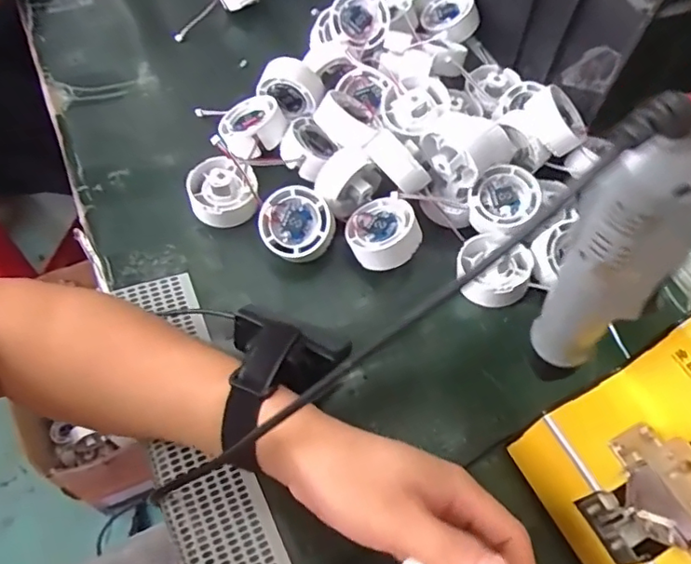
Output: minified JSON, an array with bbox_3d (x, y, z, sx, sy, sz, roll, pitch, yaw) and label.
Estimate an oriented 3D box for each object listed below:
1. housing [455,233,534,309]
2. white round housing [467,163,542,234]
[{"bbox_3d":[0.110,-0.007,0.435,0.052,0.027,0.053,2,60,-3],"label":"housing"},{"bbox_3d":[0.124,-0.064,0.452,0.054,0.022,0.054,-6,68,14],"label":"white round housing"}]

